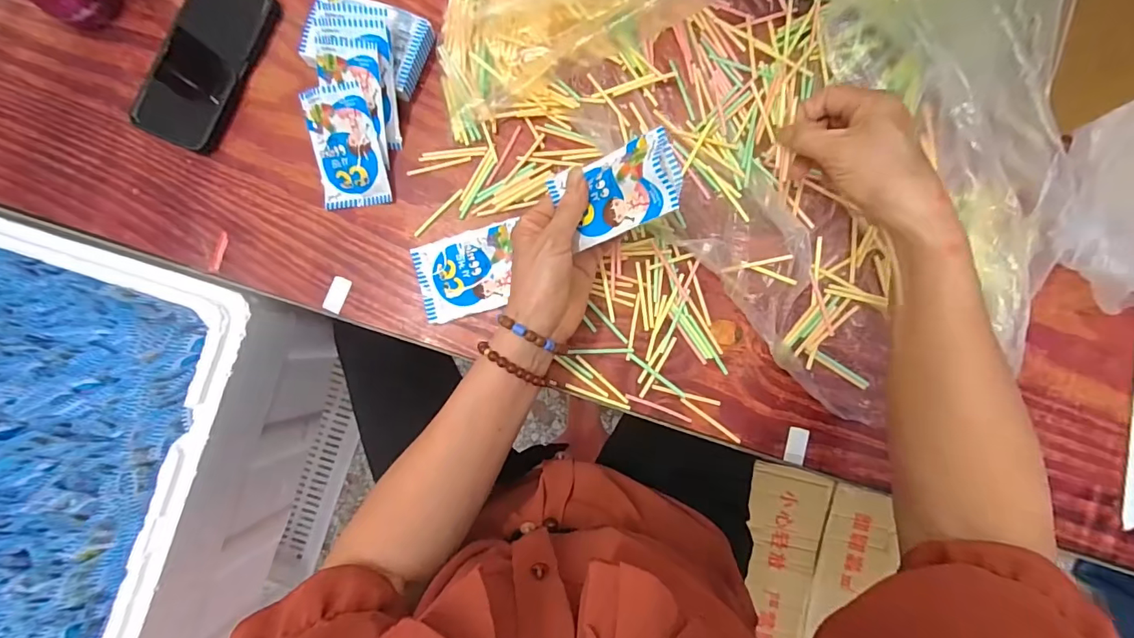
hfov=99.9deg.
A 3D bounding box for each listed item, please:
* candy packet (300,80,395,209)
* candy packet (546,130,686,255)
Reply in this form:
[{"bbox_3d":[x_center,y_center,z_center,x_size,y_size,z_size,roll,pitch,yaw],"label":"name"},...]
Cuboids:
[{"bbox_3d":[-0.201,-0.155,0.432,0.063,0.009,0.103,-3,107,12],"label":"candy packet"},{"bbox_3d":[0.035,-0.092,0.349,0.097,0.021,0.059,-18,84,40],"label":"candy packet"}]

